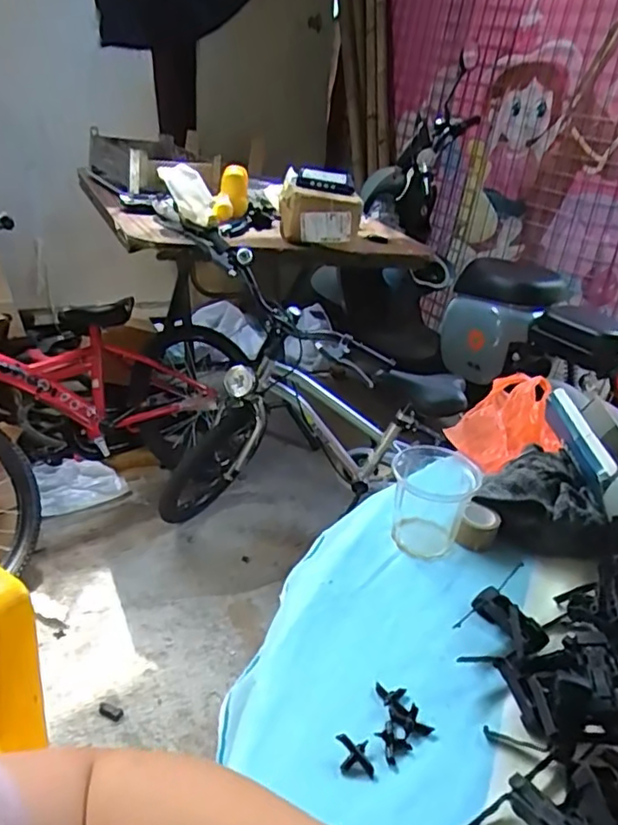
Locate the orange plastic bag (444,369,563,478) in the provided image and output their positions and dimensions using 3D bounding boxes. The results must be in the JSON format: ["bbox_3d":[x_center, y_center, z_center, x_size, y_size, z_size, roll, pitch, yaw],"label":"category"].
[{"bbox_3d":[0.219,0.011,0.667,0.099,0.061,0.140,29,36,34],"label":"orange plastic bag"}]

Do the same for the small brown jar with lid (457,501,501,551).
[{"bbox_3d":[0.146,0.098,0.528,0.030,0.029,0.035,17,30,16],"label":"small brown jar with lid"}]

